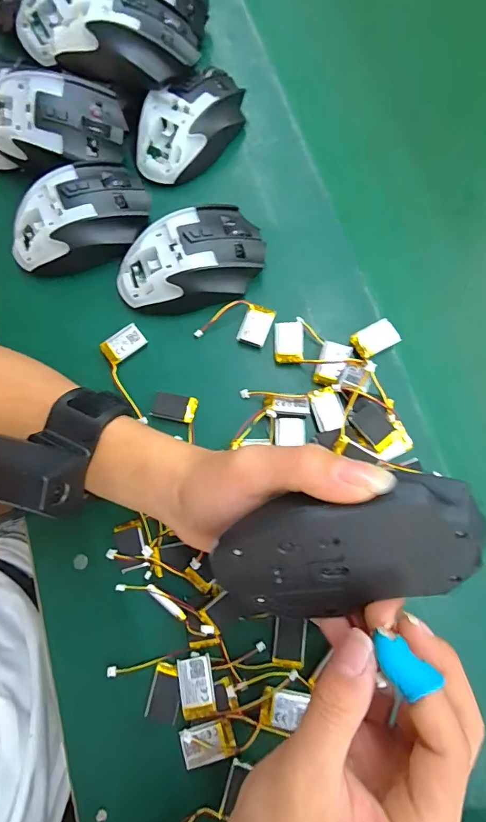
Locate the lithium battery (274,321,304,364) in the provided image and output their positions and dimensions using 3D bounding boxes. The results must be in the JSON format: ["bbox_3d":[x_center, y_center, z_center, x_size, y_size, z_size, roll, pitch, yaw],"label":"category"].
[{"bbox_3d":[0.035,-0.052,0.315,0.022,0.006,0.033,-2,76,1],"label":"lithium battery"}]

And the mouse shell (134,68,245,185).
[{"bbox_3d":[-0.044,-0.246,0.353,0.114,0.038,0.061,-36,78,-8],"label":"mouse shell"}]

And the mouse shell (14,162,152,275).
[{"bbox_3d":[-0.136,-0.158,0.333,0.114,0.042,0.071,-16,76,-3],"label":"mouse shell"}]

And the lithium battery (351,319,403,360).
[{"bbox_3d":[0.099,-0.054,0.308,0.034,0.005,0.020,-27,77,-5],"label":"lithium battery"}]

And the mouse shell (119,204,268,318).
[{"bbox_3d":[-0.041,-0.115,0.320,0.113,0.035,0.069,-23,76,-4],"label":"mouse shell"}]

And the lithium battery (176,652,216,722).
[{"bbox_3d":[-0.029,0.169,0.252,0.020,0.008,0.033,-12,76,-2],"label":"lithium battery"}]

